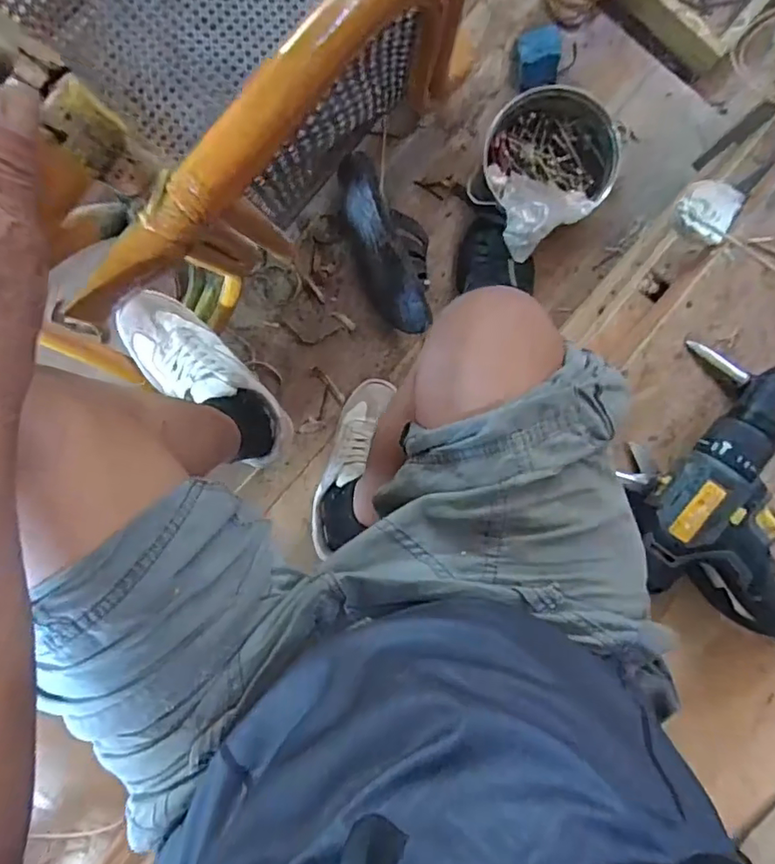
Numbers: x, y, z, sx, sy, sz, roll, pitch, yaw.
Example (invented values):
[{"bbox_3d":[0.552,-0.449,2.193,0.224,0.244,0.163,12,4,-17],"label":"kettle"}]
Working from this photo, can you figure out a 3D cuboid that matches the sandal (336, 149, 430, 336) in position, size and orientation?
[{"bbox_3d":[0.001,-0.246,0.736,0.096,0.093,0.241,-17,91,5],"label":"sandal"}]

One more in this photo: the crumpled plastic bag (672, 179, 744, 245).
[{"bbox_3d":[0.284,-0.200,0.497,0.048,0.018,0.058,28,95,2],"label":"crumpled plastic bag"}]

